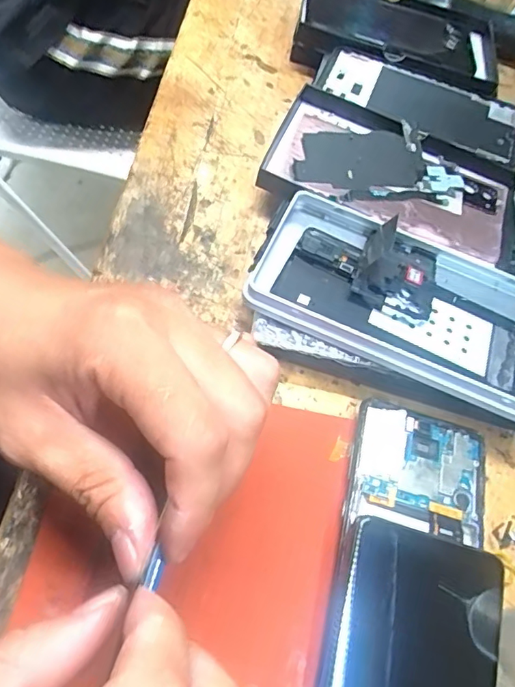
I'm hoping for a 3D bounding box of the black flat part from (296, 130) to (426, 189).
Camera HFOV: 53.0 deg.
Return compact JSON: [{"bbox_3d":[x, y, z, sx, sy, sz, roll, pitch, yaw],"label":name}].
[{"bbox_3d":[0.071,-0.130,0.366,0.090,0.005,0.049,2,72,-6],"label":"black flat part"}]

